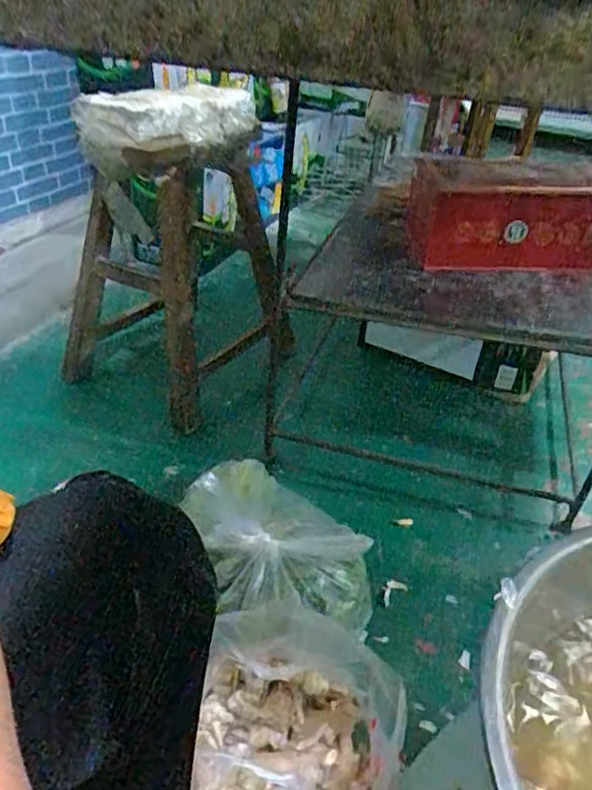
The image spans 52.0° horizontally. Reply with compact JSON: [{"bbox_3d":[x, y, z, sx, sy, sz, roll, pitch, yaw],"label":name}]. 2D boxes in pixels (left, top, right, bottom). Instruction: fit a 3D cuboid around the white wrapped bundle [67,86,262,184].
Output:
[{"bbox_3d":[-0.188,-0.409,0.931,0.277,0.098,0.120,-26,46,-36],"label":"white wrapped bundle"}]

